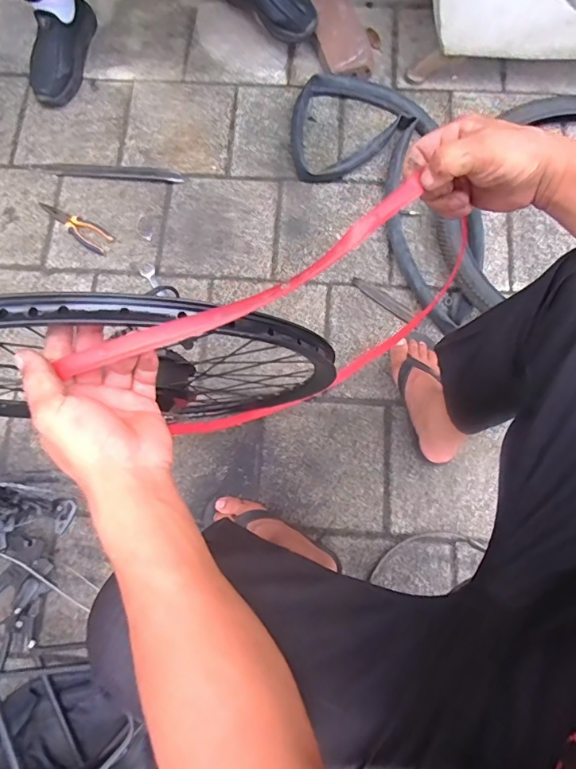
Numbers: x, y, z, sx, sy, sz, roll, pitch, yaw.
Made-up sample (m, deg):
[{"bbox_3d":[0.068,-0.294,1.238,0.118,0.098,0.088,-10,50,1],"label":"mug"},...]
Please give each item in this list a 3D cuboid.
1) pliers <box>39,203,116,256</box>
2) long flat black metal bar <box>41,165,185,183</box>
[{"bbox_3d":[-0.458,-0.343,0.996,0.177,0.011,0.054,33,78,7],"label":"pliers"},{"bbox_3d":[-0.391,-0.481,1.043,0.308,0.013,0.036,5,76,1],"label":"long flat black metal bar"}]

